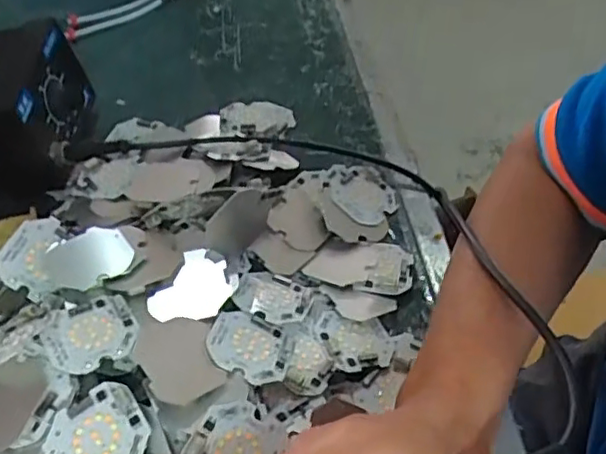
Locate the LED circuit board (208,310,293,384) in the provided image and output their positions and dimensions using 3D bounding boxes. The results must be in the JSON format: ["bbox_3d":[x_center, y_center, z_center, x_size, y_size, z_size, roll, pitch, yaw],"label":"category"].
[{"bbox_3d":[-0.030,0.066,0.333,0.046,0.004,0.042,24,36,-5],"label":"LED circuit board"}]

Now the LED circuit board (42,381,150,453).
[{"bbox_3d":[-0.100,0.102,0.289,0.048,0.006,0.044,-31,55,-19],"label":"LED circuit board"}]

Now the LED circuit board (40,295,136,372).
[{"bbox_3d":[-0.114,0.057,0.321,0.045,0.009,0.043,-24,53,-14],"label":"LED circuit board"}]

